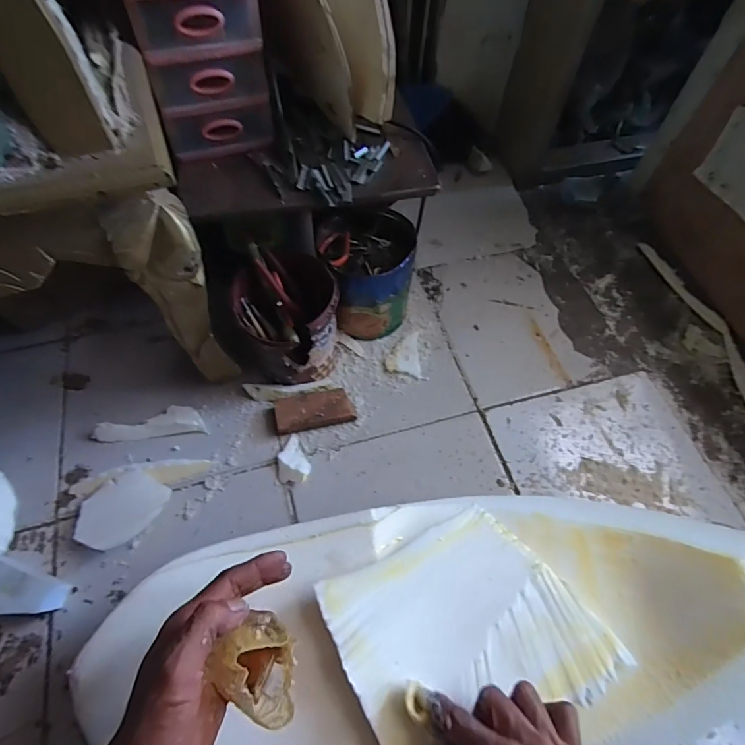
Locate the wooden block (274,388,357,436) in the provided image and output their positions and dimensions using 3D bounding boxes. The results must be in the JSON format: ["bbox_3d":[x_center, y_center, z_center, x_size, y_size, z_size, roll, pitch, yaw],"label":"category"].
[{"bbox_3d":[-0.085,0.056,0.662,0.114,0.027,0.052,-10,61,-8],"label":"wooden block"}]

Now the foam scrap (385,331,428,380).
[{"bbox_3d":[0.051,-0.025,0.727,0.061,0.005,0.085,-6,60,-6],"label":"foam scrap"}]

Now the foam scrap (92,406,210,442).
[{"bbox_3d":[-0.318,0.073,0.650,0.151,0.020,0.045,-5,60,-5],"label":"foam scrap"}]

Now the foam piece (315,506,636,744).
[{"bbox_3d":[0.092,0.241,0.415,0.227,0.031,0.191,-24,63,-15],"label":"foam piece"}]

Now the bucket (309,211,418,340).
[{"bbox_3d":[-0.006,-0.155,0.717,0.138,0.150,0.151,1,60,-2],"label":"bucket"}]

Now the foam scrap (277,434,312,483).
[{"bbox_3d":[-0.109,0.120,0.631,0.045,0.014,0.069,4,60,0],"label":"foam scrap"}]

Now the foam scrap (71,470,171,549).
[{"bbox_3d":[-0.324,0.177,0.581,0.093,0.033,0.100,1,60,-2],"label":"foam scrap"}]

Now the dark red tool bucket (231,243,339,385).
[{"bbox_3d":[-0.124,-0.072,0.655,0.143,0.166,0.153,1,60,-2],"label":"dark red tool bucket"}]

